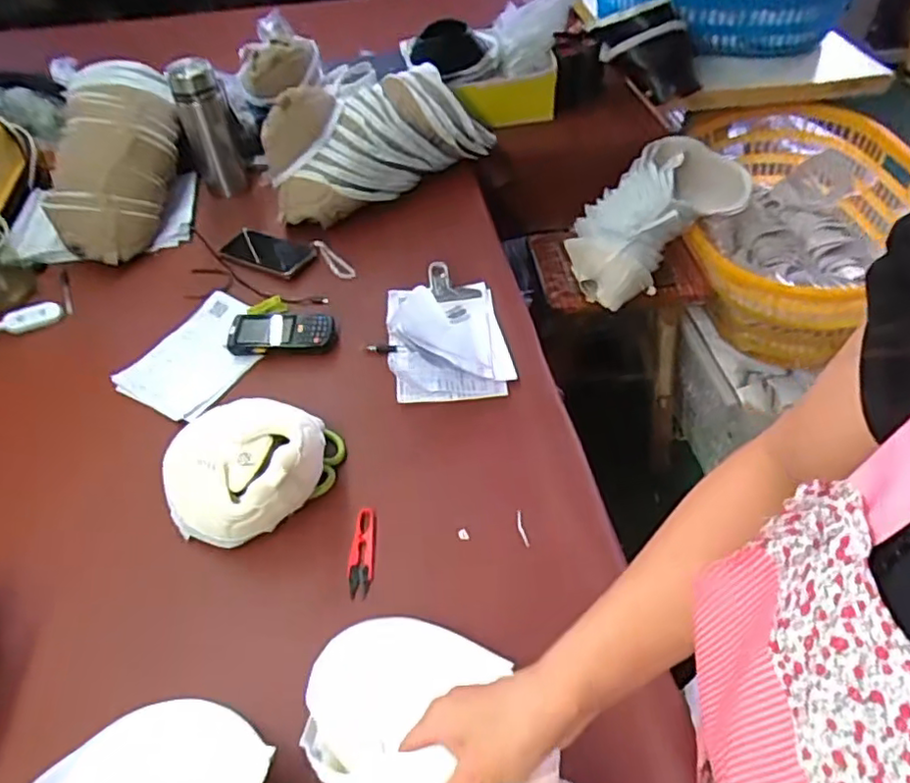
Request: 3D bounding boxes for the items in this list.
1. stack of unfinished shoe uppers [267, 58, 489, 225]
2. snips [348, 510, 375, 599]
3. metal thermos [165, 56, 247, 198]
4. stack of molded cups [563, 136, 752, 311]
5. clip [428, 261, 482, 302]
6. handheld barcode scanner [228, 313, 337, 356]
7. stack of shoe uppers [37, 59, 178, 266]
[{"bbox_3d":[-0.129,-0.454,1.112,0.417,0.154,0.149,-24,54,-17],"label":"stack of unfinished shoe uppers"},{"bbox_3d":[-0.104,0.177,0.703,0.028,0.004,0.102,-3,50,0],"label":"snips"},{"bbox_3d":[-0.446,-0.474,1.140,0.079,0.228,0.084,-26,54,-18],"label":"metal thermos"},{"bbox_3d":[0.379,-0.349,1.246,0.378,0.113,0.205,-44,59,-5],"label":"stack of molded cups"},{"bbox_3d":[-0.001,-0.167,0.969,0.078,0.037,0.058,-6,50,-2],"label":"clip"},{"bbox_3d":[-0.251,-0.089,0.927,0.152,0.024,0.080,-1,50,1],"label":"handheld barcode scanner"},{"bbox_3d":[-0.583,-0.398,1.088,0.180,0.110,0.381,-4,67,-1],"label":"stack of shoe uppers"}]

